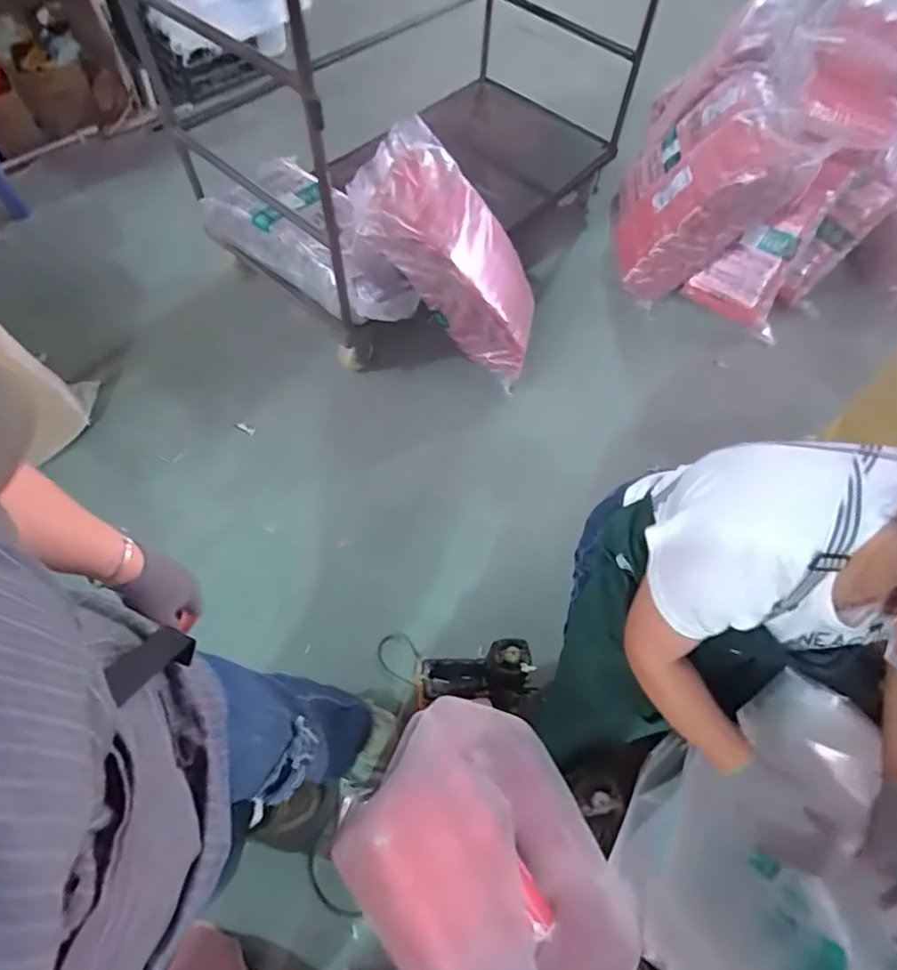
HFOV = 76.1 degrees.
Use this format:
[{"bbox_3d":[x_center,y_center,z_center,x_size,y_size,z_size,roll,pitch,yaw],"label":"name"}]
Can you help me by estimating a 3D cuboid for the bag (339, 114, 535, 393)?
[{"bbox_3d":[0.017,-0.580,1.537,0.681,0.233,0.335,49,65,-23],"label":"bag"}]

